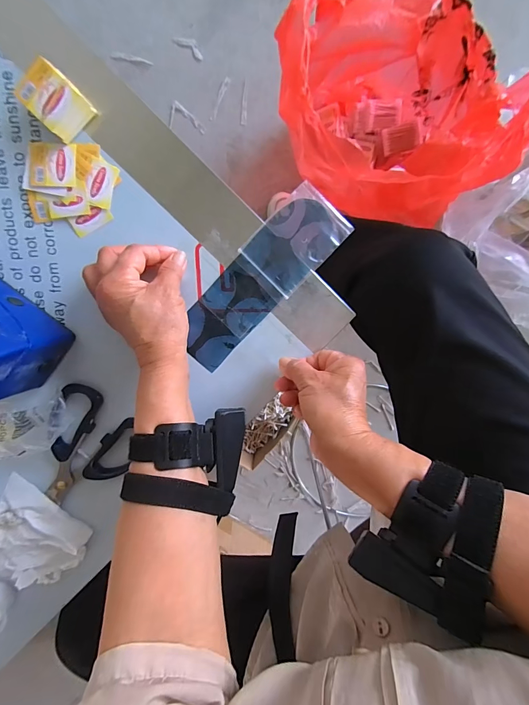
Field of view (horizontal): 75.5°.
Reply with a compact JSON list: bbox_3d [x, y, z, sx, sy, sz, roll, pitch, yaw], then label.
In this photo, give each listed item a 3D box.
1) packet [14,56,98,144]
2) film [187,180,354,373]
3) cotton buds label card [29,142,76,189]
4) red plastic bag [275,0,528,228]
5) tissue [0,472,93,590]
[{"bbox_3d":[-0.183,-0.221,0.302,0.048,0.023,0.041,44,98,-6],"label":"packet"},{"bbox_3d":[-0.006,-0.071,0.338,0.065,0.004,0.198,44,98,-6],"label":"film"},{"bbox_3d":[-0.198,-0.175,0.320,0.043,0.004,0.038,2,100,1],"label":"cotton buds label card"},{"bbox_3d":[0.214,-0.398,0.590,0.360,0.288,0.291,33,98,-5],"label":"red plastic bag"},{"bbox_3d":[-0.260,0.211,0.377,0.108,0.024,0.104,33,99,-5],"label":"tissue"}]

